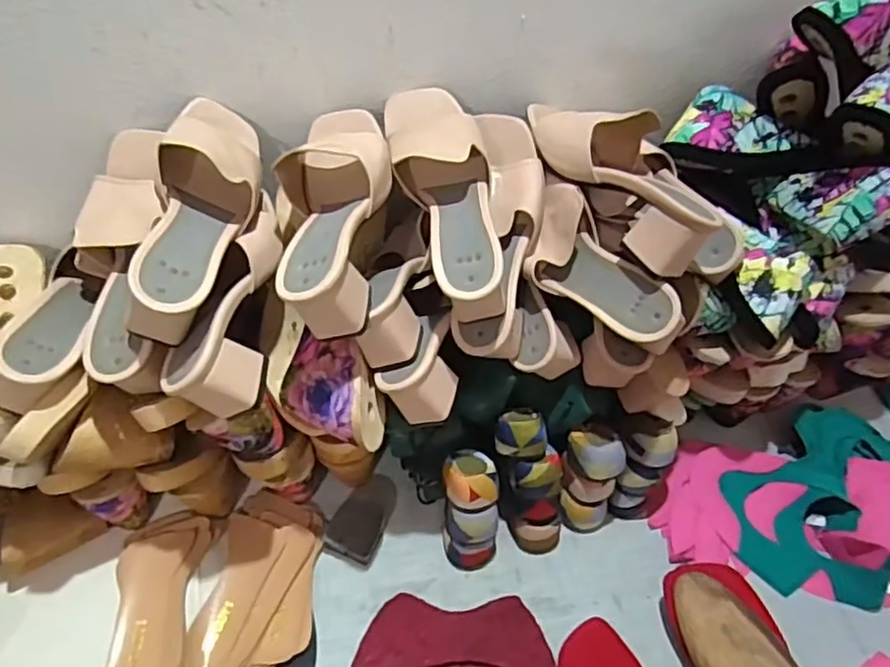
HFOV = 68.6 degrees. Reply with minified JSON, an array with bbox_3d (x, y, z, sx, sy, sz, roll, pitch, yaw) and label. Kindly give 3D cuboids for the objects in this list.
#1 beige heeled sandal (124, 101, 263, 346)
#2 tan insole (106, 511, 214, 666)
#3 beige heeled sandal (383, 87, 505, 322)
[{"bbox_3d":[-0.203,-0.100,0.543,0.079,0.093,0.228,3,47,-2],"label":"beige heeled sandal"},{"bbox_3d":[-0.270,0.255,0.616,0.079,0.013,0.178,-4,48,-8],"label":"tan insole"},{"bbox_3d":[0.003,-0.127,0.596,0.084,0.095,0.236,-9,64,-13],"label":"beige heeled sandal"}]

